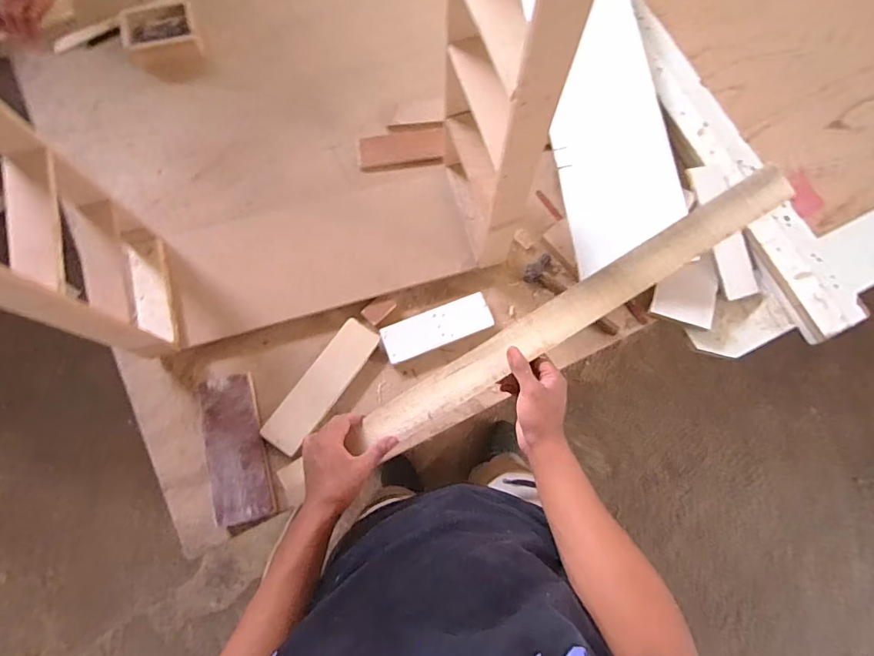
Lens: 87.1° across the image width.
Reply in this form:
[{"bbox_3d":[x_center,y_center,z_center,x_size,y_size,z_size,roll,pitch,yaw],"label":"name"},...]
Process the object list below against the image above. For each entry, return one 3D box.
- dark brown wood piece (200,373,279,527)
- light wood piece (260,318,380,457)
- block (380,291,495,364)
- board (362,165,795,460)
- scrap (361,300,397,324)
[{"bbox_3d":[-0.314,0.185,0.720,0.085,0.017,0.222,-14,77,-5],"label":"dark brown wood piece"},{"bbox_3d":[-0.185,0.091,0.743,0.069,0.012,0.230,34,78,6],"label":"light wood piece"},{"bbox_3d":[0.000,0.000,0.773,0.187,0.014,0.063,-21,78,-6],"label":"block"},{"bbox_3d":[0.177,-0.019,0.602,0.622,0.015,0.059,-32,79,2],"label":"board"},{"bbox_3d":[-0.099,-0.034,0.784,0.036,0.007,0.055,44,79,9],"label":"scrap"}]

